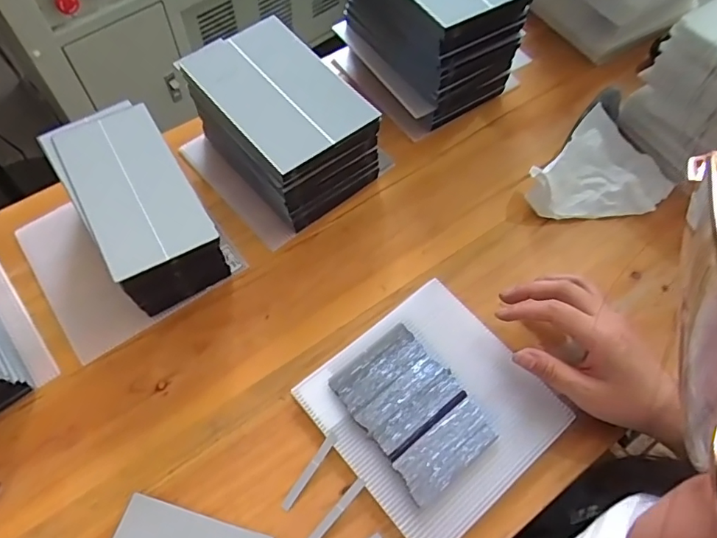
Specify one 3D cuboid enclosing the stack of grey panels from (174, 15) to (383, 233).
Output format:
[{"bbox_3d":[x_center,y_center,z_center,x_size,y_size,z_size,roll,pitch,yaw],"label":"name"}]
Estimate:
[{"bbox_3d":[-0.071,-0.135,0.488,0.102,0.092,0.155,-36,68,-19],"label":"stack of grey panels"}]

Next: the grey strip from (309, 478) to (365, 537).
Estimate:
[{"bbox_3d":[-0.018,0.179,0.378,0.007,0.004,0.062,41,76,12],"label":"grey strip"}]

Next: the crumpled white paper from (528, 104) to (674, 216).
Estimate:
[{"bbox_3d":[0.237,-0.086,0.510,0.125,0.021,0.109,-44,94,-11],"label":"crumpled white paper"}]

